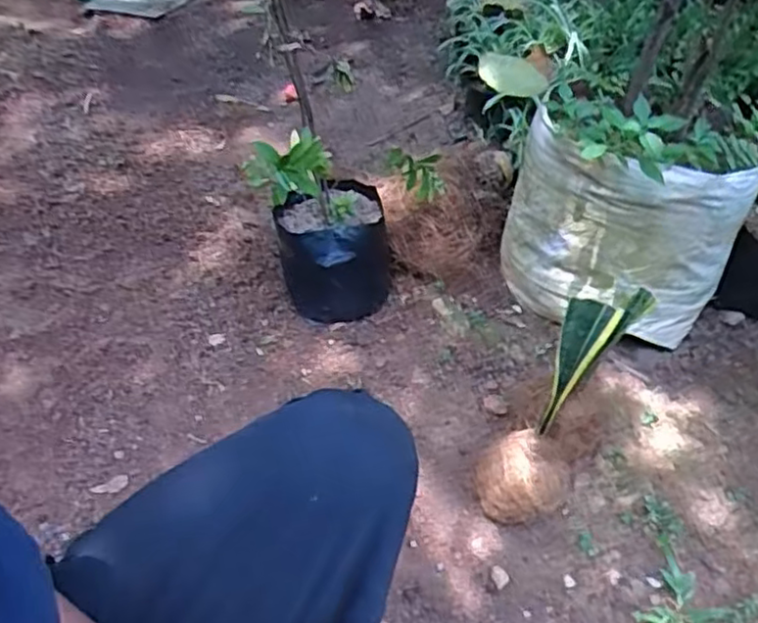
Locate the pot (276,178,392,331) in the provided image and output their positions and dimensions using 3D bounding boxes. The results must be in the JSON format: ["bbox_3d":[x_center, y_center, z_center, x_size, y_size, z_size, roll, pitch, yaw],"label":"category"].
[{"bbox_3d":[-0.064,-0.092,1.005,0.158,0.145,0.138,-13,47,-14],"label":"pot"}]

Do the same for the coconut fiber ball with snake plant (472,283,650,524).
[{"bbox_3d":[0.211,0.108,0.769,0.097,0.313,0.093,32,19,27],"label":"coconut fiber ball with snake plant"}]

